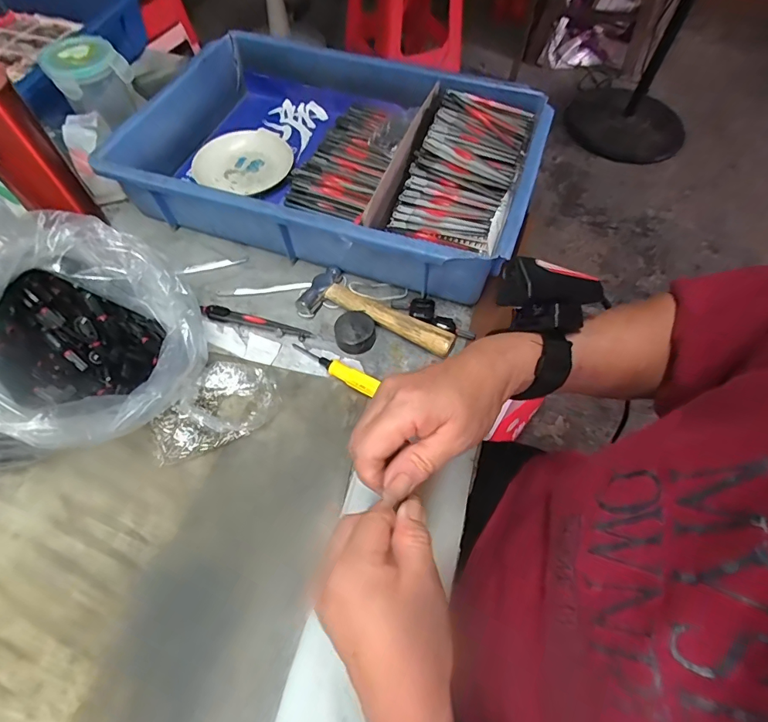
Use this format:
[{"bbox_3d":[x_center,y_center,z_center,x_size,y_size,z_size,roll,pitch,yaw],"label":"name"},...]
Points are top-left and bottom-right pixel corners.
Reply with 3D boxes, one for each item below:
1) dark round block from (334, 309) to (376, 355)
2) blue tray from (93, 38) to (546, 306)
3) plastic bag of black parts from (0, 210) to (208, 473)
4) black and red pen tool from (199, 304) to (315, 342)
[{"bbox_3d":[-0.028,-0.030,0.425,0.038,0.020,0.042,13,61,7],"label":"dark round block"},{"bbox_3d":[-0.054,-0.239,0.508,0.431,0.077,0.291,18,61,9],"label":"blue tray"},{"bbox_3d":[-0.280,-0.016,0.358,0.236,0.119,0.191,-5,60,-3],"label":"plastic bag of black parts"},{"bbox_3d":[-0.128,-0.039,0.439,0.115,0.007,0.020,15,61,8],"label":"black and red pen tool"}]

